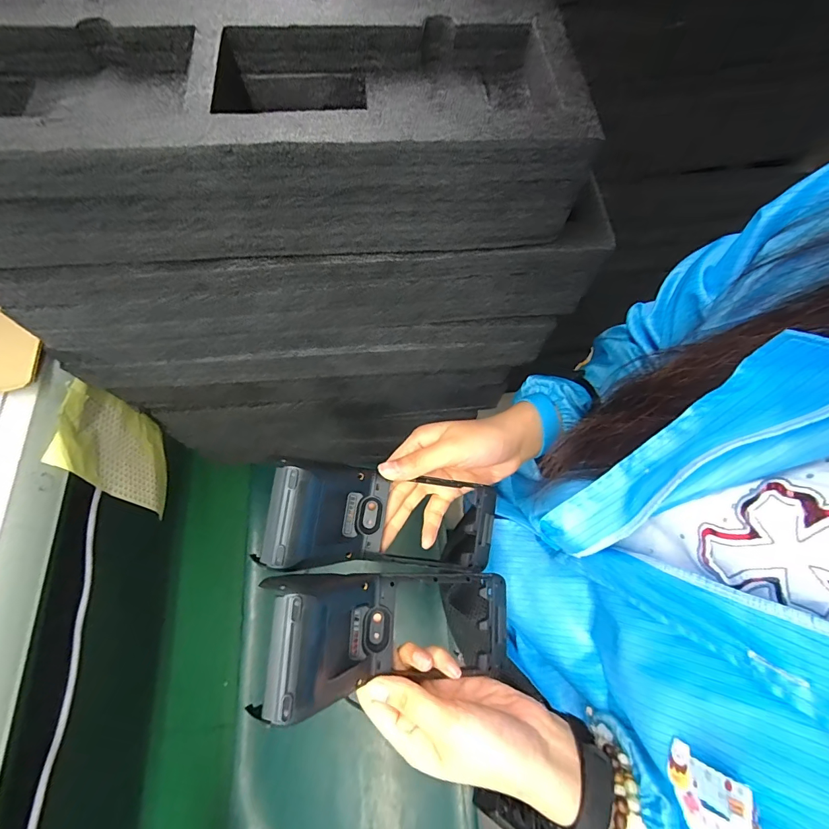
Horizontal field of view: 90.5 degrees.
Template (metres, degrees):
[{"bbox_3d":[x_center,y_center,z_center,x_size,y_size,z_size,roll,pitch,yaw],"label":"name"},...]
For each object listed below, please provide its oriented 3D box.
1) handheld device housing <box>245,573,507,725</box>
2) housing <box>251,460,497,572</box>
[{"bbox_3d":[-0.014,0.145,0.282,0.177,0.040,0.074,9,65,-33],"label":"handheld device housing"},{"bbox_3d":[-0.021,0.081,0.315,0.177,0.044,0.072,14,67,-25],"label":"housing"}]

